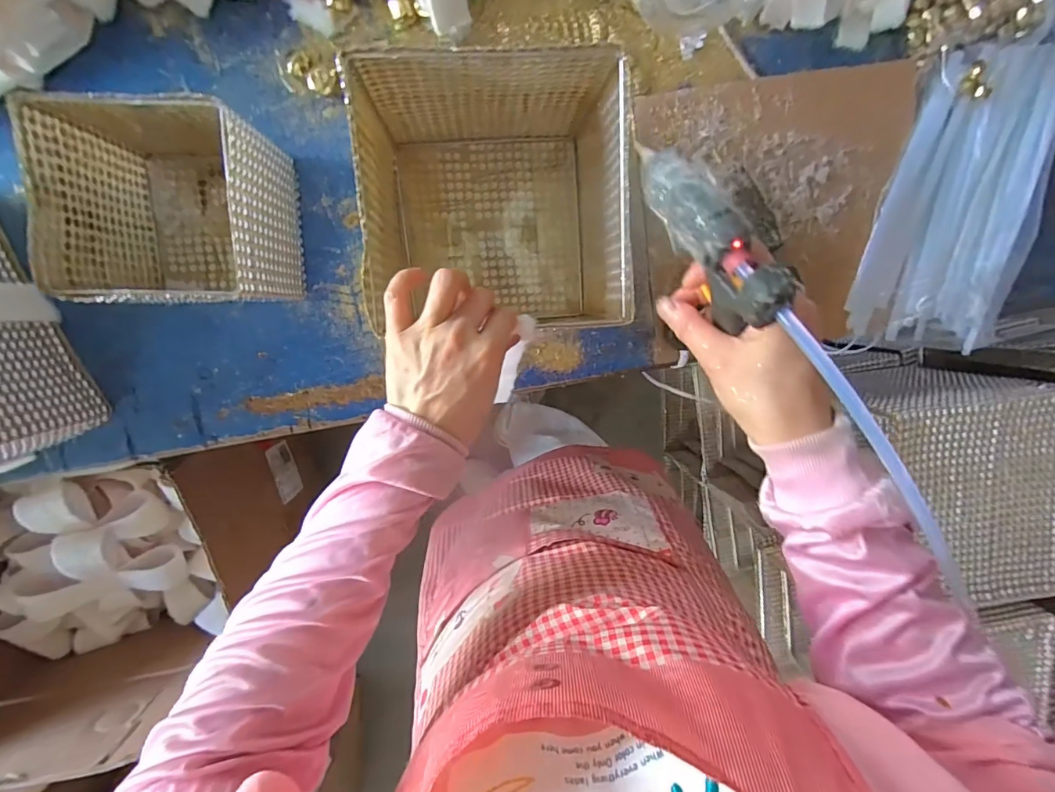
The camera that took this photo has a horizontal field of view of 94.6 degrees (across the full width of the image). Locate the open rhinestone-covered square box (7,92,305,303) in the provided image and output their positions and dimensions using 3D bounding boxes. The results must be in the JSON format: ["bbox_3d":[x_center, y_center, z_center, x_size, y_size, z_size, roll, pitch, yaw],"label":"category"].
[{"bbox_3d":[-0.335,-0.181,0.477,0.174,0.148,0.176,-2,101,-3],"label":"open rhinestone-covered square box"}]

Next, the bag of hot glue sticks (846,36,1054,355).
[{"bbox_3d":[0.527,-0.243,0.590,0.180,0.030,0.347,13,100,-6],"label":"bag of hot glue sticks"}]

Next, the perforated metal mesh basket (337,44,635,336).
[{"bbox_3d":[-0.027,-0.182,0.472,0.234,0.210,0.211,-7,95,-3],"label":"perforated metal mesh basket"}]

